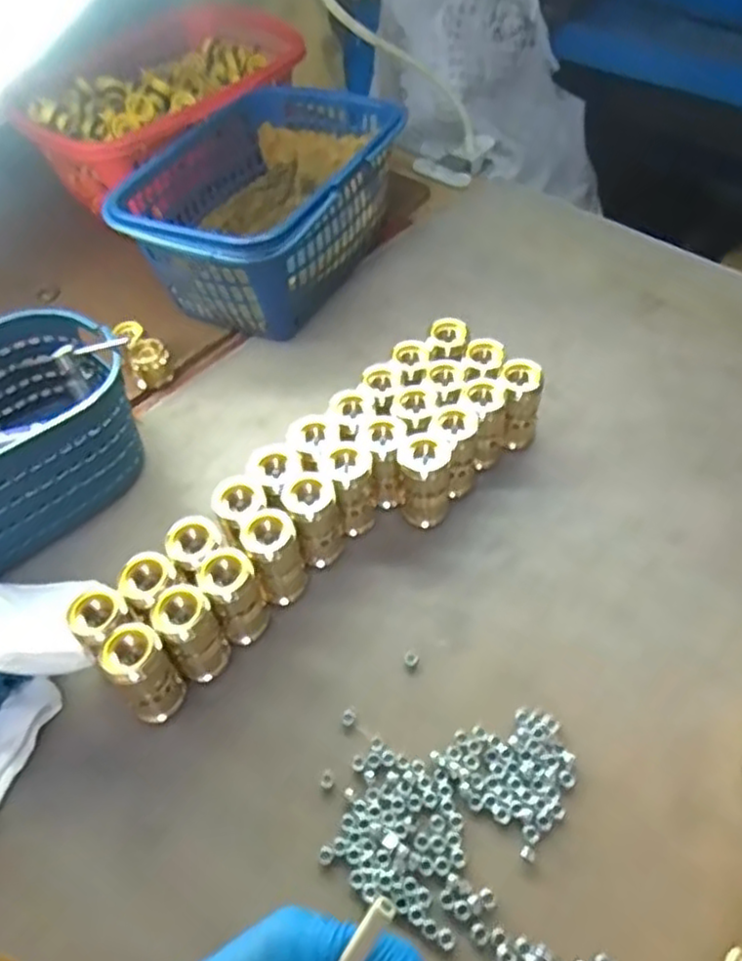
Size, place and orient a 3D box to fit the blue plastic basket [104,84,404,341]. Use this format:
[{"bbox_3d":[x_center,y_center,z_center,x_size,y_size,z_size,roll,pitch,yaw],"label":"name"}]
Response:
[{"bbox_3d":[-0.090,-0.240,0.645,0.182,0.119,0.255,27,58,24],"label":"blue plastic basket"}]

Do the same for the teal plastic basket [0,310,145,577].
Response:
[{"bbox_3d":[-0.276,-0.020,0.505,0.216,0.087,0.142,-38,57,-23],"label":"teal plastic basket"}]

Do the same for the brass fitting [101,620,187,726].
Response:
[{"bbox_3d":[-0.126,0.109,0.402,0.030,0.062,0.030,-31,55,-19],"label":"brass fitting"}]

